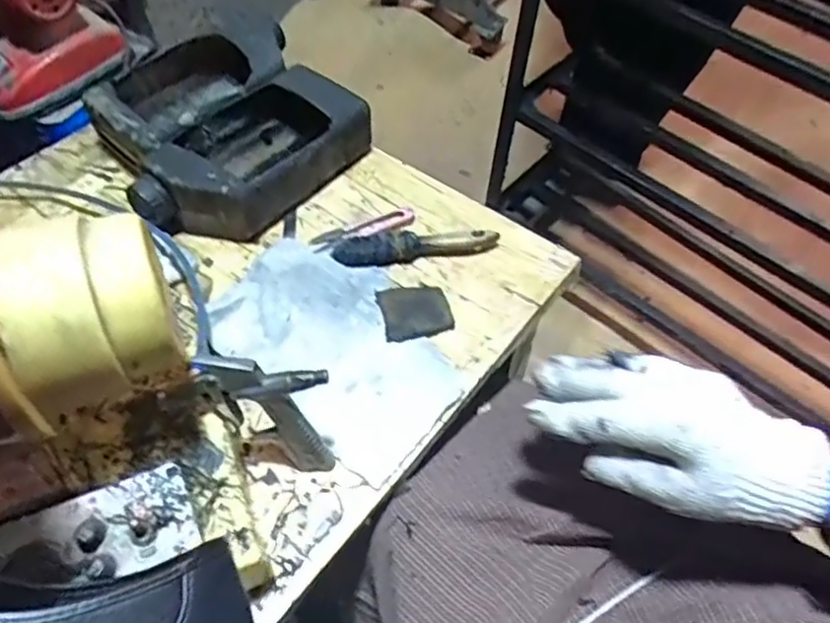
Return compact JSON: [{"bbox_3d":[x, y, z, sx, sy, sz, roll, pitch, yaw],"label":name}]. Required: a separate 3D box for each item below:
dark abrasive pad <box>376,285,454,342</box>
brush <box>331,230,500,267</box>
[{"bbox_3d":[0.001,-0.001,0.558,0.059,0.012,0.051,-12,57,-11],"label":"dark abrasive pad"},{"bbox_3d":[0.002,-0.060,0.600,0.151,0.022,0.033,-1,55,-3],"label":"brush"}]

